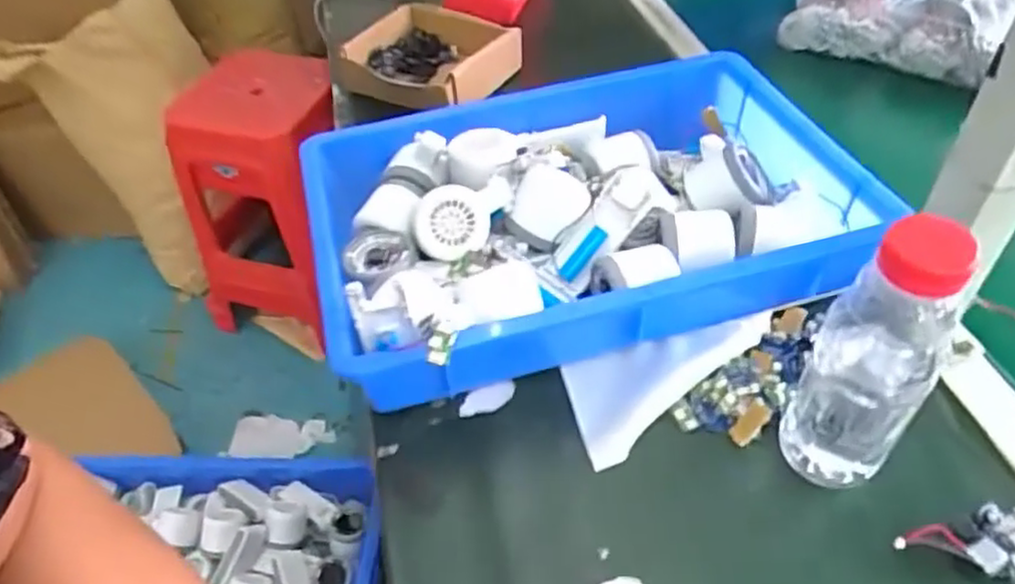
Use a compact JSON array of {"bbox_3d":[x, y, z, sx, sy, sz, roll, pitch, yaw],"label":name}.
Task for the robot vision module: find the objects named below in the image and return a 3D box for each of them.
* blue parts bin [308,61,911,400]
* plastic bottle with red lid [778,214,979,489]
[{"bbox_3d":[0.063,-0.068,0.599,0.420,0.099,0.286,-14,47,-9],"label":"blue parts bin"},{"bbox_3d":[0.209,0.037,0.405,0.060,0.199,0.059,19,51,21],"label":"plastic bottle with red lid"}]

